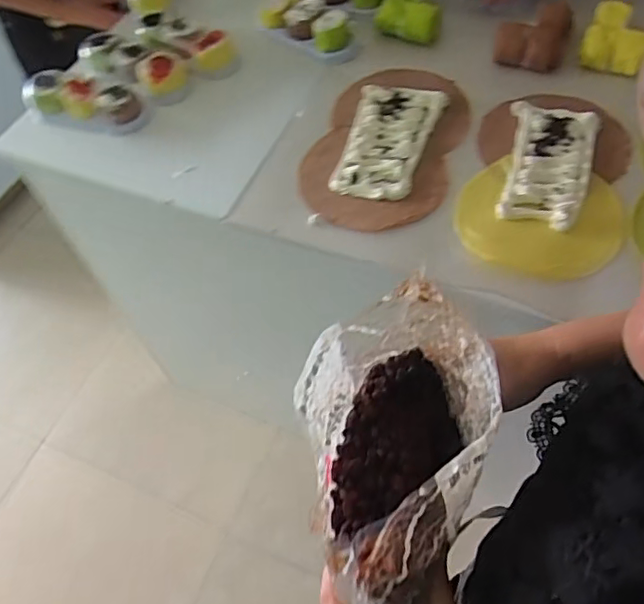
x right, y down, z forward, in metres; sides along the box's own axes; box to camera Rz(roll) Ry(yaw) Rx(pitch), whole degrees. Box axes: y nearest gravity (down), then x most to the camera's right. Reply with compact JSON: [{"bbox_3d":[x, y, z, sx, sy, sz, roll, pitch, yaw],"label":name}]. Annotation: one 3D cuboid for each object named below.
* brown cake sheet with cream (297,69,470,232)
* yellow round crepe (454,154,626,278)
[{"bbox_3d":[0.098,-0.245,0.881,0.206,0.027,0.353,14,59,16],"label":"brown cake sheet with cream"},{"bbox_3d":[0.283,-0.110,0.767,0.203,0.013,0.195,-2,52,2],"label":"yellow round crepe"}]

